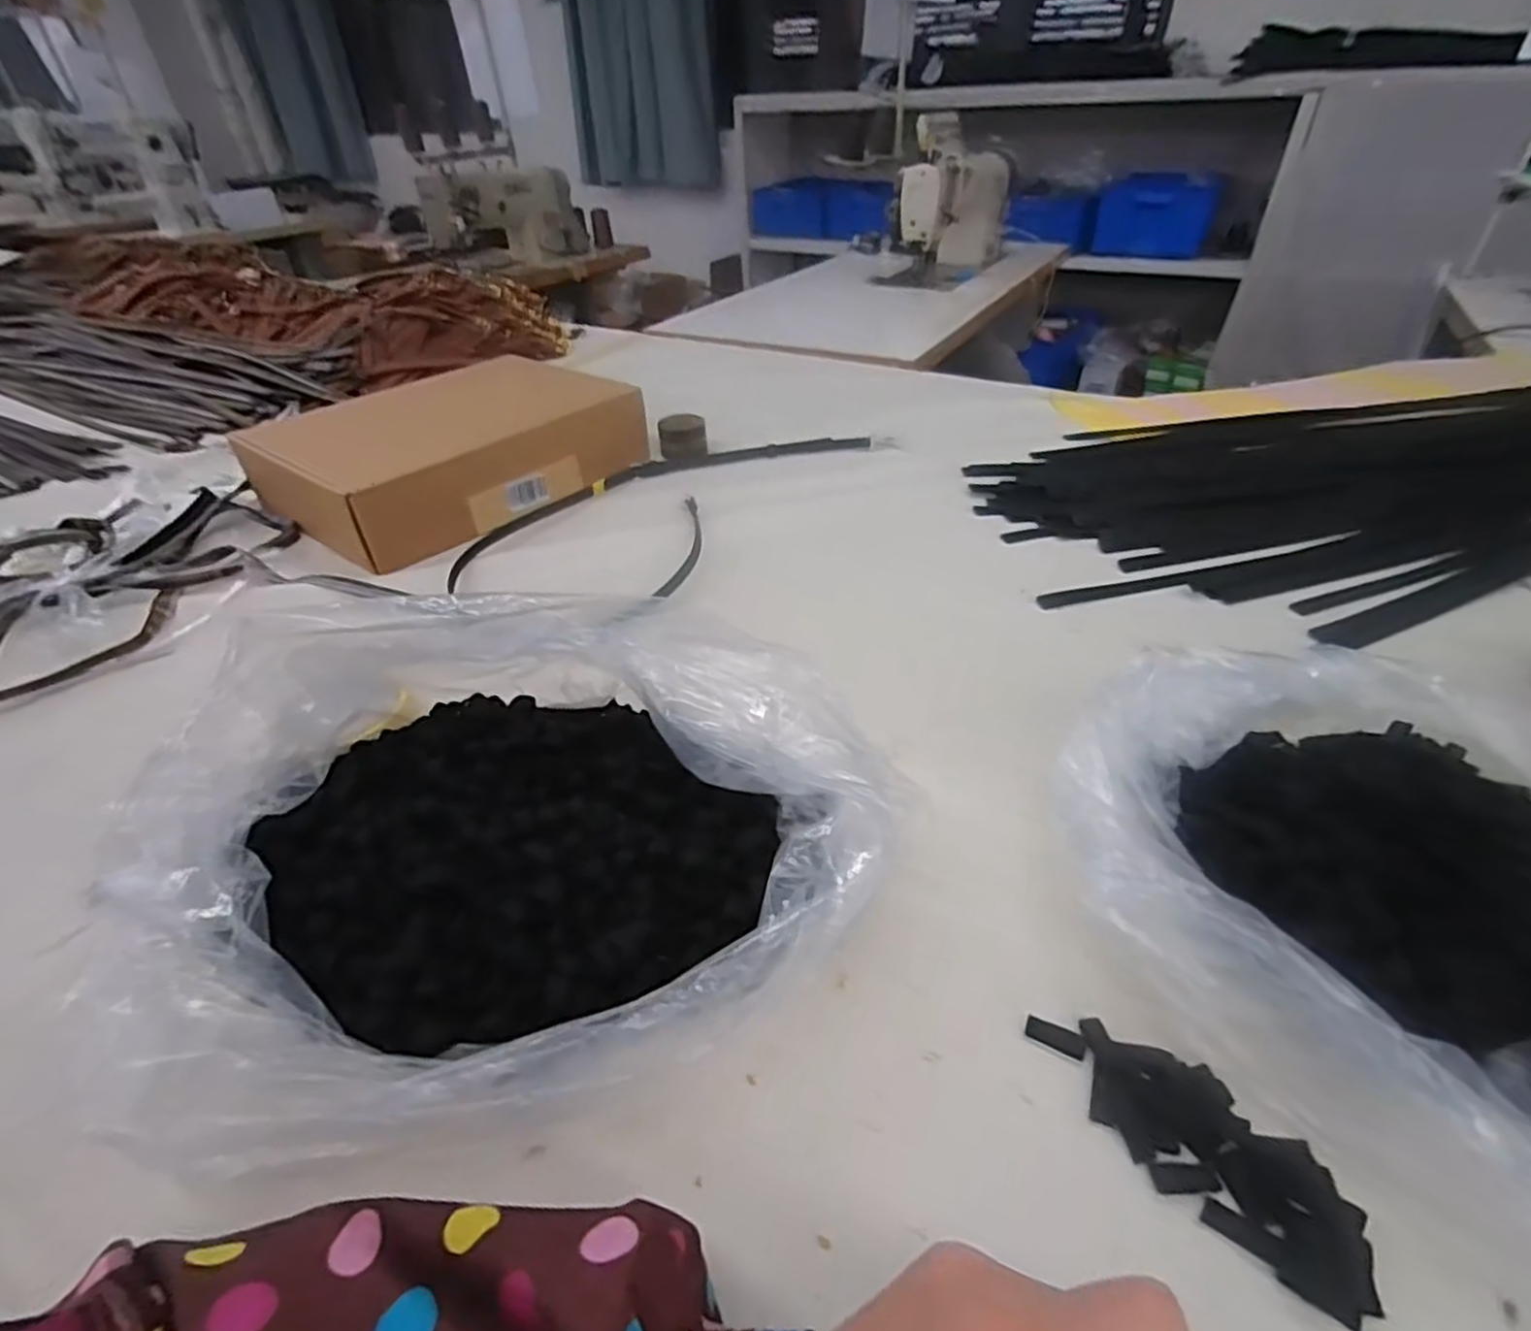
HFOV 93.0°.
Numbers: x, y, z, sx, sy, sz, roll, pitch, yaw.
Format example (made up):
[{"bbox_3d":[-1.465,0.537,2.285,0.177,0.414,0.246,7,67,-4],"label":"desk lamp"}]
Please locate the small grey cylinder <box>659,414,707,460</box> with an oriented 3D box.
[{"bbox_3d":[-0.102,-0.285,0.899,0.058,0.035,0.053,-4,38,-2],"label":"small grey cylinder"}]

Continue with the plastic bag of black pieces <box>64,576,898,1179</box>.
[{"bbox_3d":[-0.115,0.085,0.354,0.327,0.128,0.273,4,38,8],"label":"plastic bag of black pieces"}]

